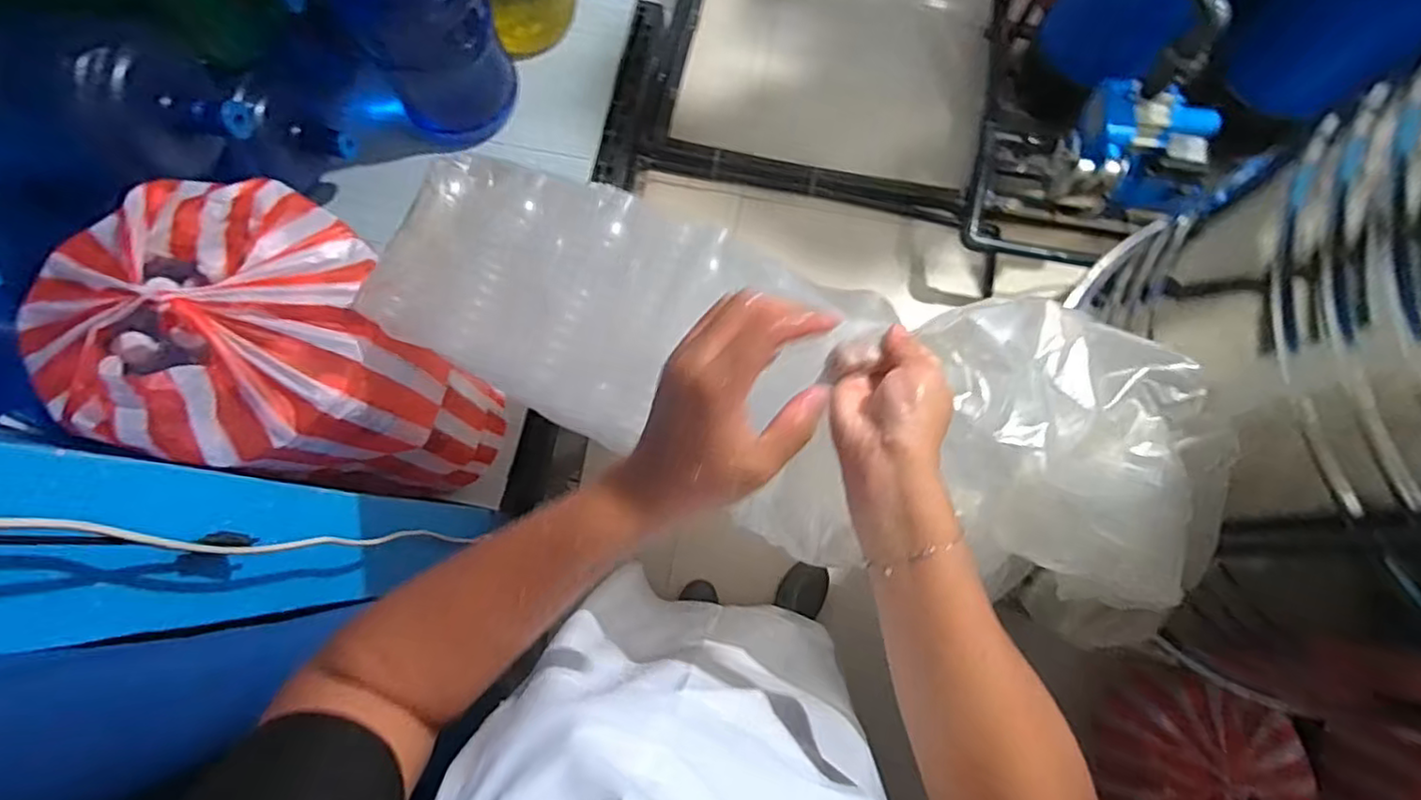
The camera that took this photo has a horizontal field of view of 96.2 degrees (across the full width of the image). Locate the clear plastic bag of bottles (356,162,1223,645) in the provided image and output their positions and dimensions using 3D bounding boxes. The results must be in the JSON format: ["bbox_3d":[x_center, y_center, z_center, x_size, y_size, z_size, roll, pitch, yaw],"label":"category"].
[{"bbox_3d":[0.024,-0.023,0.623,0.754,0.259,0.240,19,77,17],"label":"clear plastic bag of bottles"}]

